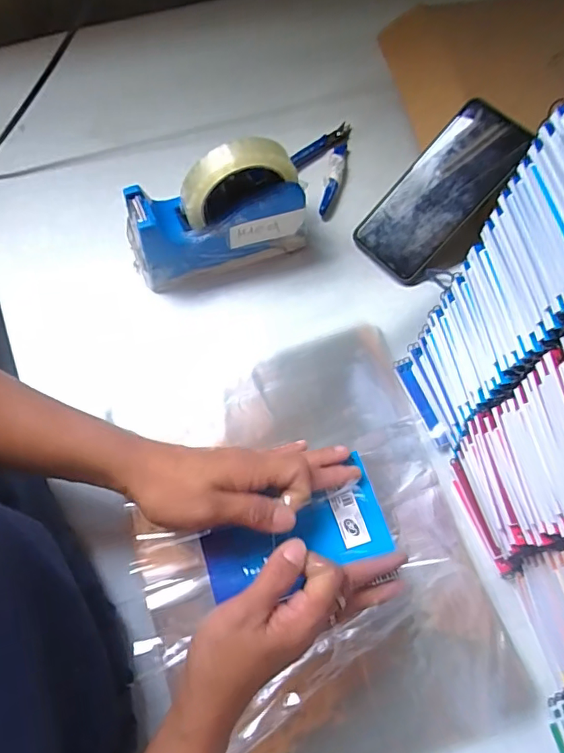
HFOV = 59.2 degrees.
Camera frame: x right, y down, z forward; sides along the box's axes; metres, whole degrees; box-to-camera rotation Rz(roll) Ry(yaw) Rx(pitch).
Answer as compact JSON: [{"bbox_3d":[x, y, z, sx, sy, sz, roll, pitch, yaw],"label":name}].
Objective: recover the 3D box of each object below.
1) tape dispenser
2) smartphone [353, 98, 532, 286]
[{"bbox_3d":[-0.060,-0.147,0.441,0.157,0.122,0.054,-20,73,-7],"label":"tape dispenser"},{"bbox_3d":[0.152,-0.175,0.476,0.080,0.011,0.168,45,106,13],"label":"smartphone"}]

